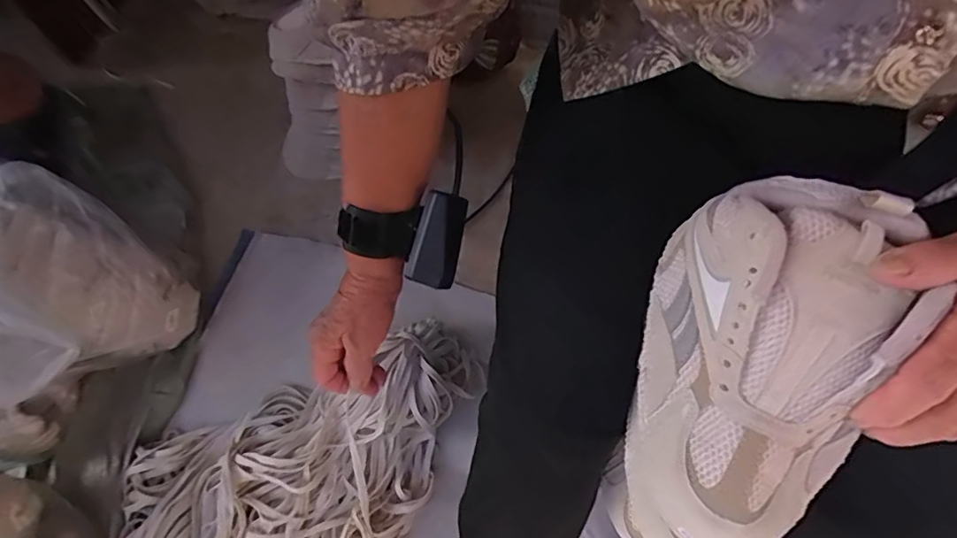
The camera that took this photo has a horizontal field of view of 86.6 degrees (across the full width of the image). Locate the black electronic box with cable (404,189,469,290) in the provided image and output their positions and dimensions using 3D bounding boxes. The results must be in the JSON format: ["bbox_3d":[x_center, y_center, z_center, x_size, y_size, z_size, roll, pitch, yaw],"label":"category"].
[{"bbox_3d":[-0.030,-0.022,0.386,0.036,0.023,0.070,15,97,6],"label":"black electronic box with cable"}]

